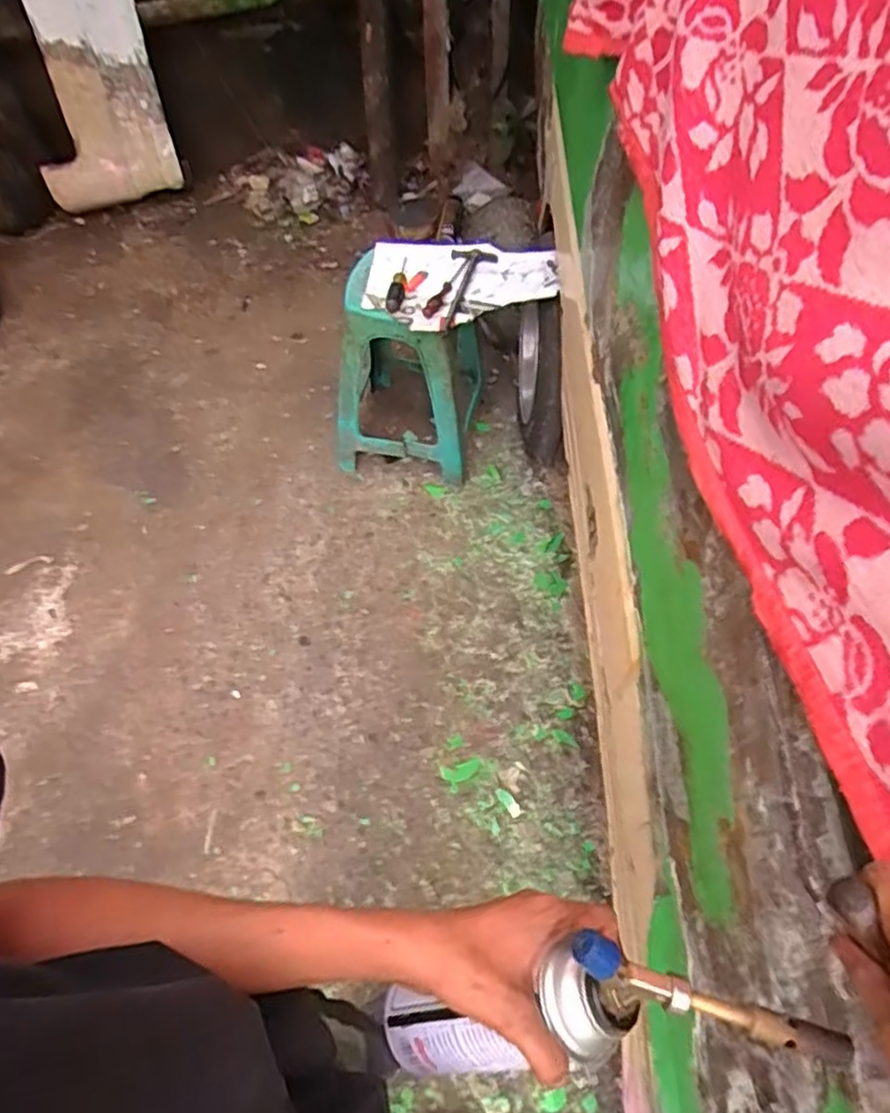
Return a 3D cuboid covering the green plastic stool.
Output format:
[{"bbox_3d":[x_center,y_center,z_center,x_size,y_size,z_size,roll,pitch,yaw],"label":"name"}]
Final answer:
[{"bbox_3d":[-0.090,-0.446,1.692,0.328,0.488,0.322,4,55,4],"label":"green plastic stool"}]

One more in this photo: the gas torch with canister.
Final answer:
[{"bbox_3d":[0.066,0.271,0.408,0.270,0.097,0.070,-29,55,28],"label":"gas torch with canister"}]

